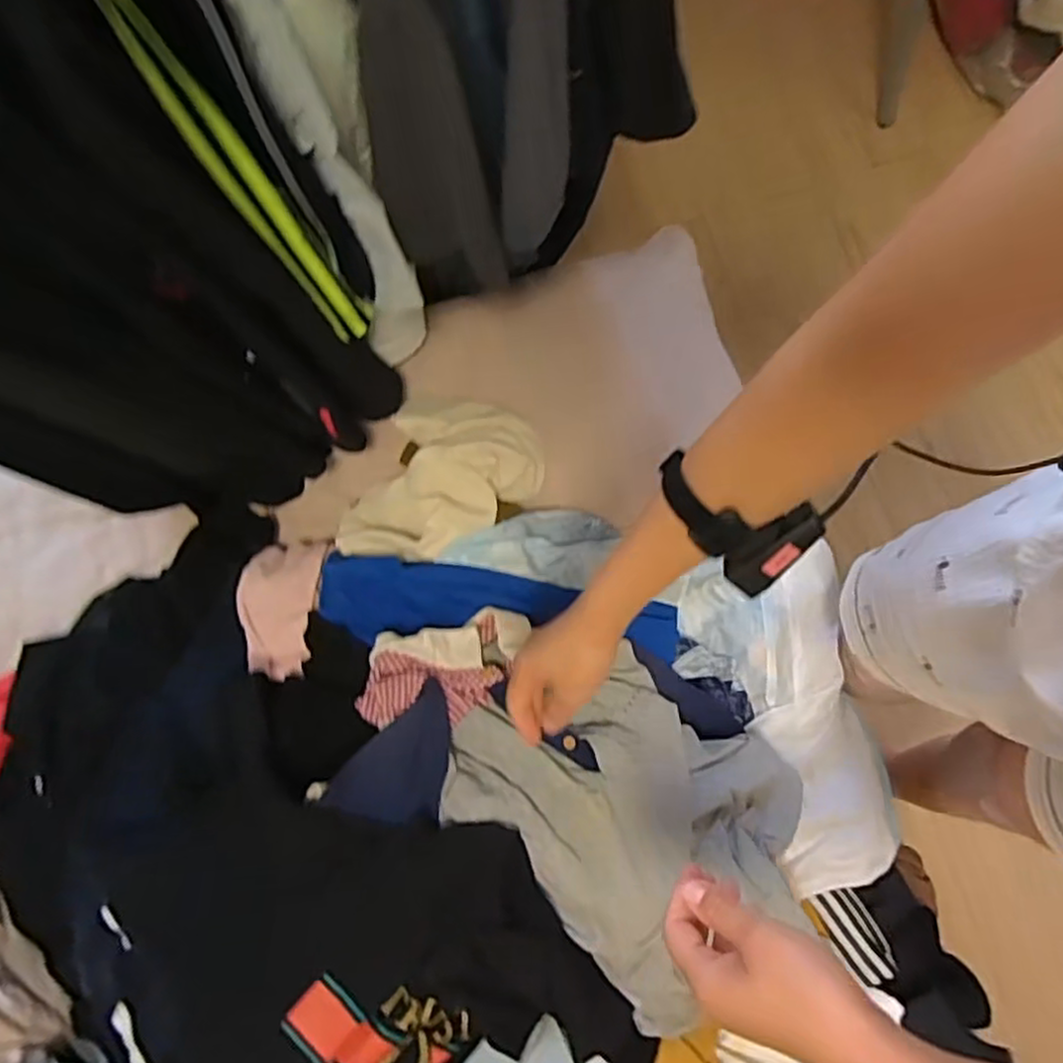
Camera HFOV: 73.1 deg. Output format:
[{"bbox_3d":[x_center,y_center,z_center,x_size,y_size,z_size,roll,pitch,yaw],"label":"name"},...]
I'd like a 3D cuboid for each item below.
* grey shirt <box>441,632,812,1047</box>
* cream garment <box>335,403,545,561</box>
[{"bbox_3d":[0.099,0.260,0.663,0.338,0.085,0.252,44,83,7],"label":"grey shirt"},{"bbox_3d":[-0.112,-0.063,0.806,0.253,0.081,0.171,-30,81,-5],"label":"cream garment"}]

